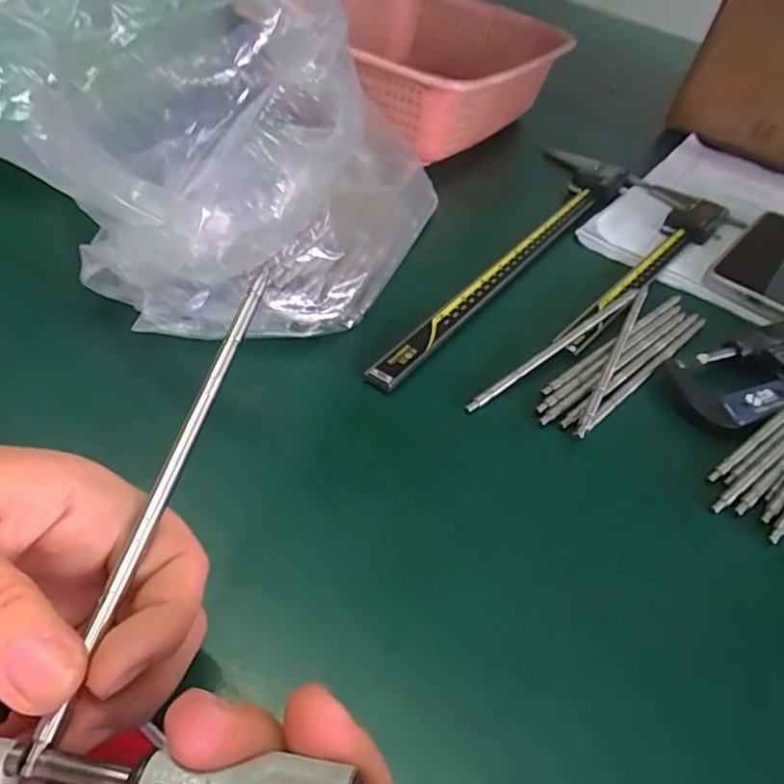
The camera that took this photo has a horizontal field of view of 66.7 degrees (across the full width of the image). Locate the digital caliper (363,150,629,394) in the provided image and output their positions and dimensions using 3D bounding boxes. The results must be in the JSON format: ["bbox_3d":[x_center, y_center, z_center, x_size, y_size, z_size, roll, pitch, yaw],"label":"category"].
[{"bbox_3d":[0.086,-0.109,0.418,0.066,0.016,0.366,30,47,17],"label":"digital caliper"}]

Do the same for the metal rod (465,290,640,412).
[{"bbox_3d":[0.098,-0.029,0.339,0.163,0.006,0.005,-29,58,-34],"label":"metal rod"}]

